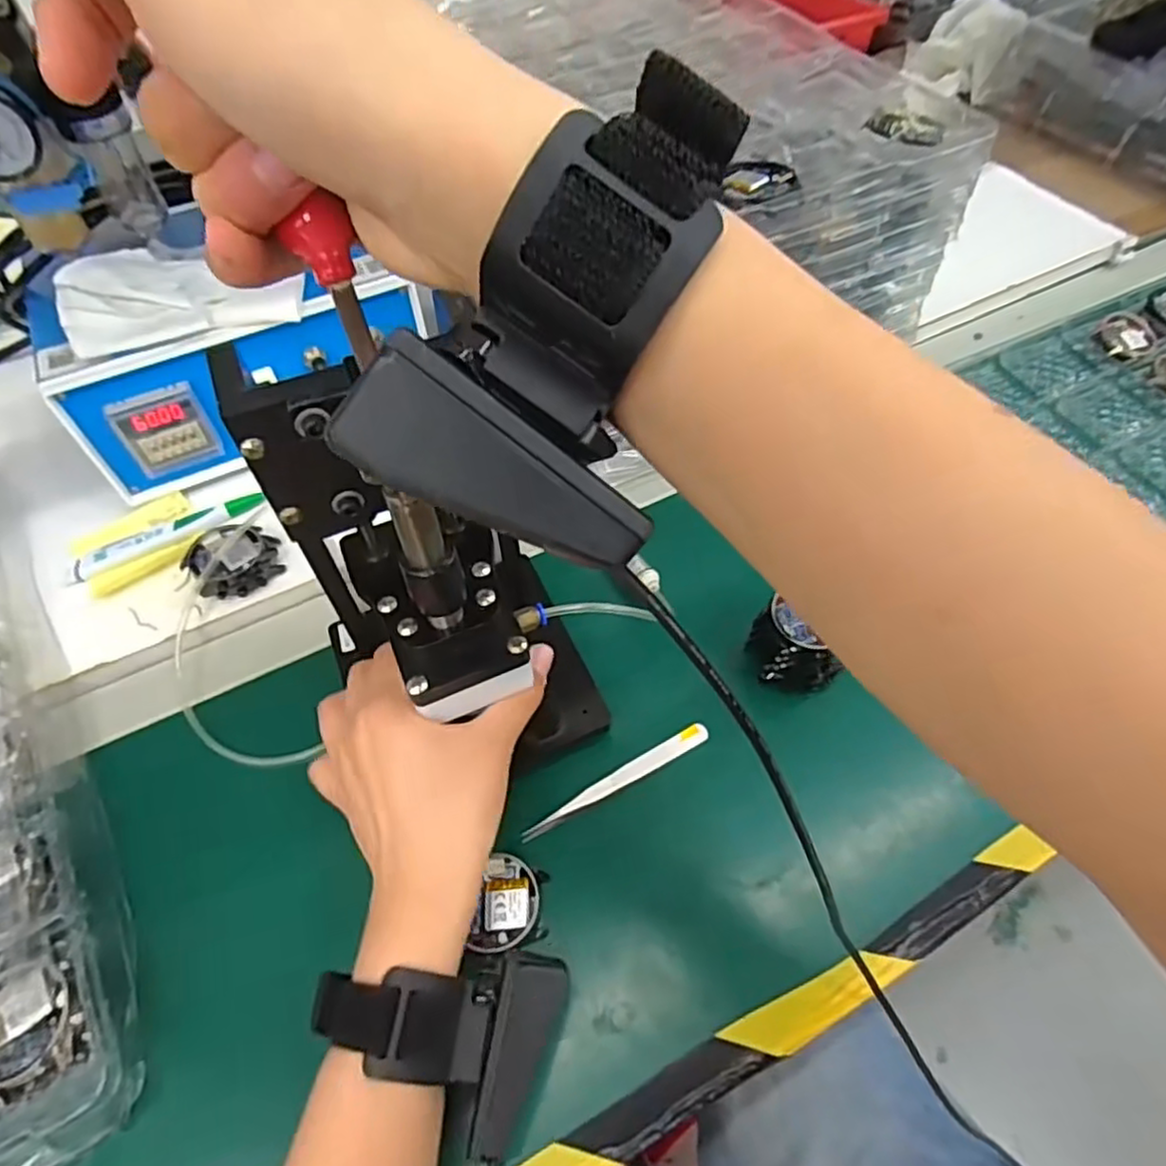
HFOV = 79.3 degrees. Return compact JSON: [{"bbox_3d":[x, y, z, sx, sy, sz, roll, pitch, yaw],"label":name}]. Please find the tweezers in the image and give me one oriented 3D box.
[{"bbox_3d":[0.019,0.106,0.381,0.114,0.007,0.011,-25,57,-15],"label":"tweezers"}]

